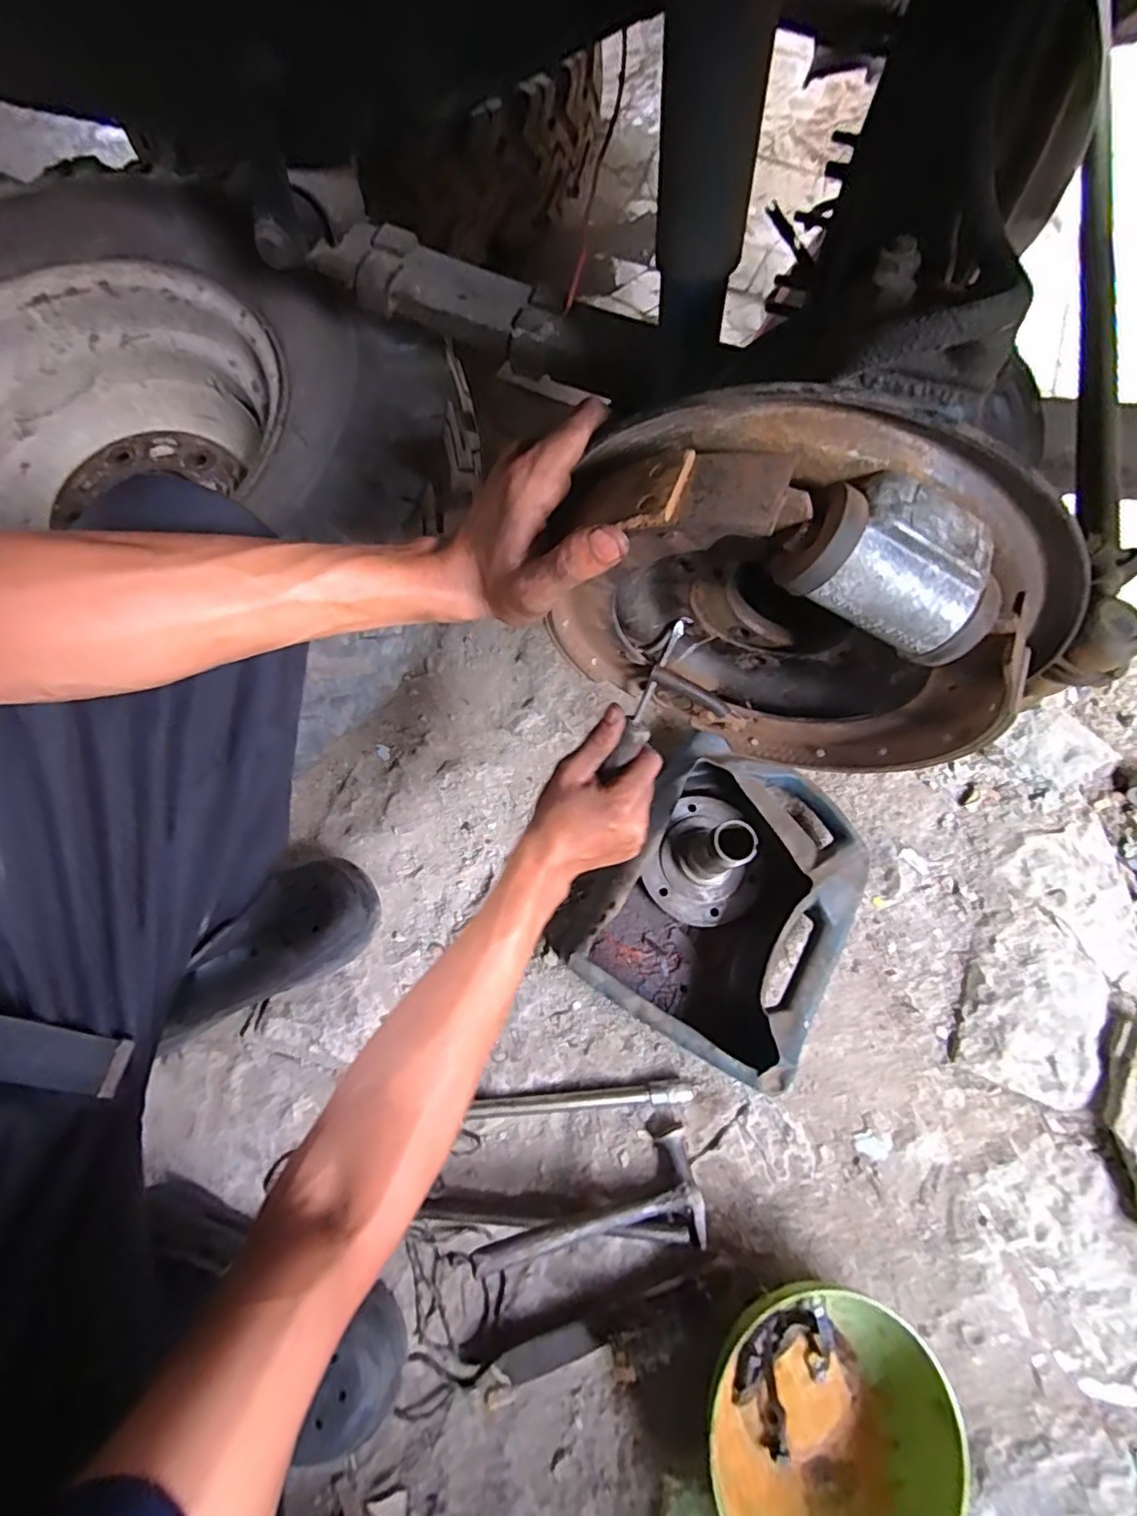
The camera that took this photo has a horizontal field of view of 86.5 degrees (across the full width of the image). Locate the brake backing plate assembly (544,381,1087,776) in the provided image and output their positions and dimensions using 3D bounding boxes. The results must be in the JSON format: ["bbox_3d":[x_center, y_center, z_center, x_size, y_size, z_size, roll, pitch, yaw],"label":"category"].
[{"bbox_3d":[0.112,-0.071,0.328,0.230,0.241,0.071,17,69,6],"label":"brake backing plate assembly"}]

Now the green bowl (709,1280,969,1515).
[{"bbox_3d":[0.202,0.537,0.484,0.178,0.072,0.191,0,69,-1],"label":"green bowl"}]

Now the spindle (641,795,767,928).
[{"bbox_3d":[0.157,0.098,0.619,0.116,0.129,0.137,26,71,9],"label":"spindle"}]

